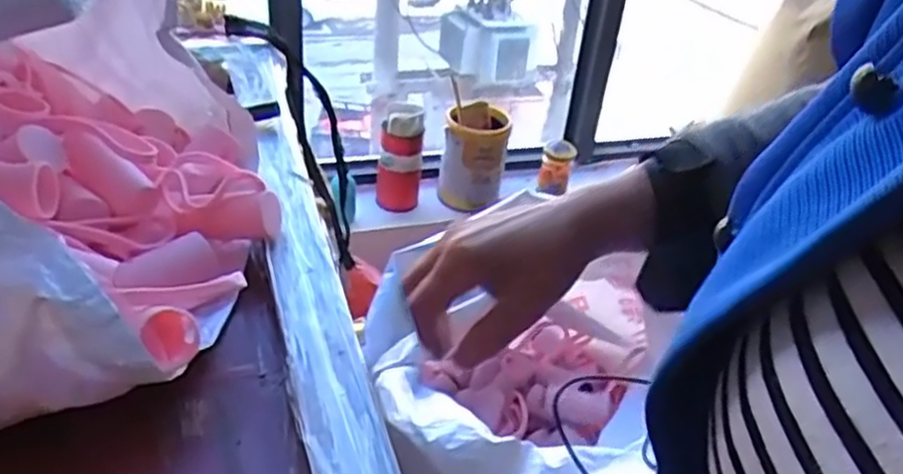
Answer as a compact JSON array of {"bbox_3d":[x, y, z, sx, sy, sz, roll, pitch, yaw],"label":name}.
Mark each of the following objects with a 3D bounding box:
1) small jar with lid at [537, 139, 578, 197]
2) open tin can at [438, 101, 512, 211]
[{"bbox_3d":[0.213,-0.137,1.504,0.064,0.120,0.053,12,33,8],"label":"small jar with lid"},{"bbox_3d":[0.044,-0.146,1.420,0.112,0.190,0.139,9,33,4],"label":"open tin can"}]

